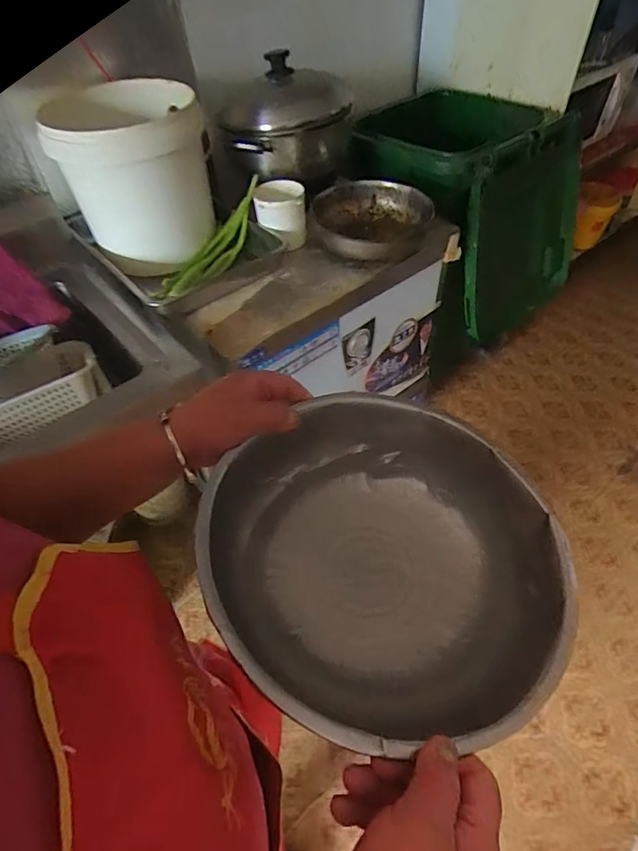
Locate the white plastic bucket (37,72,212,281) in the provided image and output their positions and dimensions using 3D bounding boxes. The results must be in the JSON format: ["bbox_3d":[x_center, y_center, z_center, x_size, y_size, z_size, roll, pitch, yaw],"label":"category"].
[{"bbox_3d":[-0.360,-0.494,0.983,0.282,0.306,0.297,-23,52,-15],"label":"white plastic bucket"}]

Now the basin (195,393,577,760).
[{"bbox_3d":[0.058,0.111,0.417,0.271,0.104,0.290,-2,49,3],"label":"basin"}]

